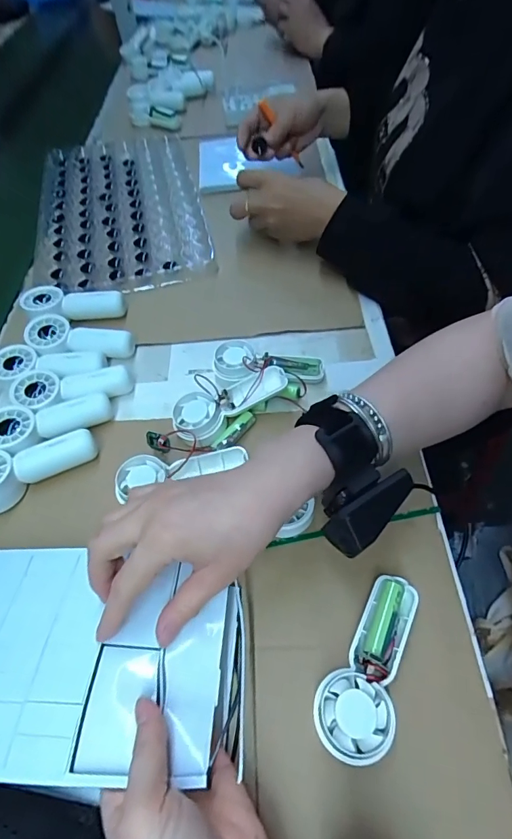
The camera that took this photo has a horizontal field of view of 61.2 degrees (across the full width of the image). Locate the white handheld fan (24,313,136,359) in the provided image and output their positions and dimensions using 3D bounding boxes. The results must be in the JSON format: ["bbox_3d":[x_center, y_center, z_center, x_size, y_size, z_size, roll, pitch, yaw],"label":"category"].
[{"bbox_3d":[-0.191,-0.082,0.468,0.109,0.033,0.045,9,56,9],"label":"white handheld fan"}]

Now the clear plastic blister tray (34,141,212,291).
[{"bbox_3d":[-0.204,-0.323,0.639,0.226,0.015,0.397,-13,56,-5],"label":"clear plastic blister tray"}]

